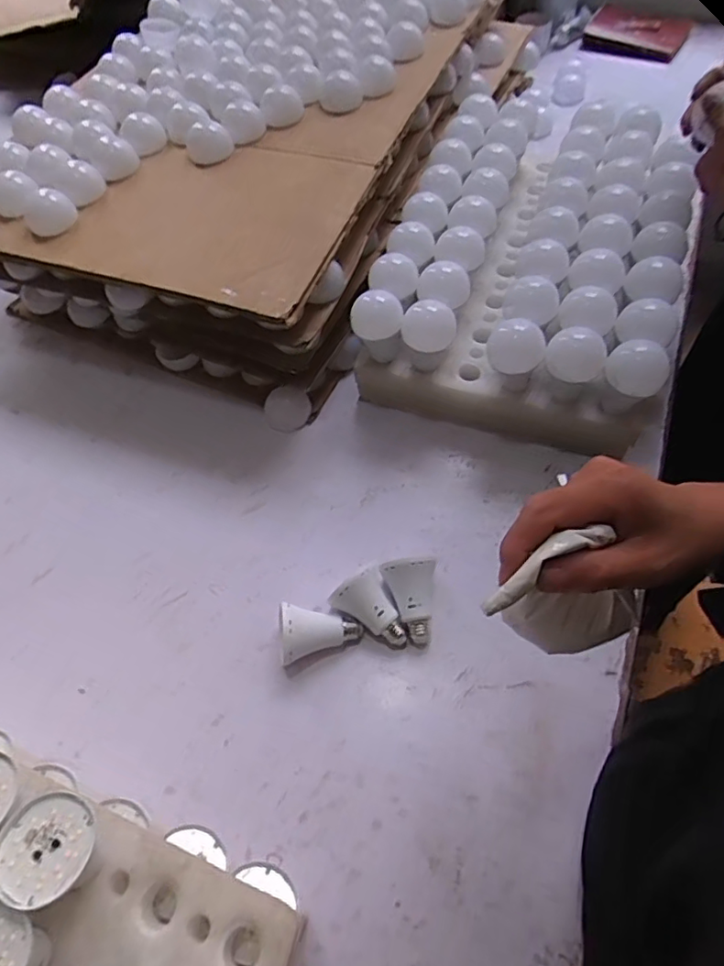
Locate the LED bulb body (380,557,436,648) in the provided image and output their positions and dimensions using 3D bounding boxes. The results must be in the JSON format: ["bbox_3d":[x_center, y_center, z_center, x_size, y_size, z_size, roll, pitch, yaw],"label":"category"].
[{"bbox_3d":[0.054,0.130,0.626,0.061,0.057,0.083,-1,59,3],"label":"LED bulb body"}]

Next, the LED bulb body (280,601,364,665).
[{"bbox_3d":[-0.043,0.162,0.620,0.083,0.059,0.061,-5,59,1],"label":"LED bulb body"}]

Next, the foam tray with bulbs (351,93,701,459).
[{"bbox_3d":[0.243,-0.313,0.823,0.361,0.192,0.499,17,61,14],"label":"foam tray with bulbs"}]

